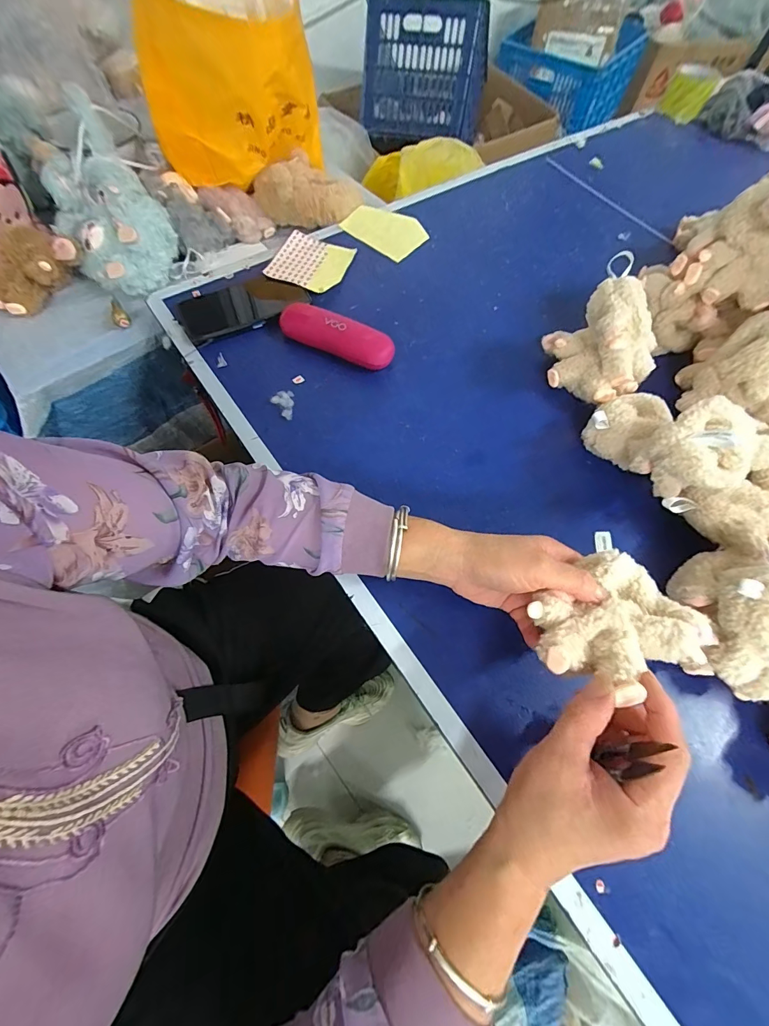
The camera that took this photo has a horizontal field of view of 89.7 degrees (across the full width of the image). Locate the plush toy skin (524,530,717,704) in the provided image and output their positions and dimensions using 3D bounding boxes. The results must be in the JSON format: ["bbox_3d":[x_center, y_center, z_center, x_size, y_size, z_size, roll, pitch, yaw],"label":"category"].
[{"bbox_3d":[0.169,0.084,0.286,0.112,0.043,0.098,-29,49,-20],"label":"plush toy skin"}]

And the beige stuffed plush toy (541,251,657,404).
[{"bbox_3d":[0.255,-0.198,0.451,0.124,0.122,0.090,40,69,14],"label":"beige stuffed plush toy"}]

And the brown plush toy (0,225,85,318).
[{"bbox_3d":[-0.480,-0.325,0.522,0.089,0.056,0.122,24,66,8],"label":"brown plush toy"}]

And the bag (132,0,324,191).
[{"bbox_3d":[-0.209,-0.593,0.558,0.235,0.225,0.221,-20,68,-12],"label":"bag"}]

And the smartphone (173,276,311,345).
[{"bbox_3d":[-0.190,-0.281,0.523,0.164,0.013,0.083,-30,70,-16],"label":"smartphone"}]

